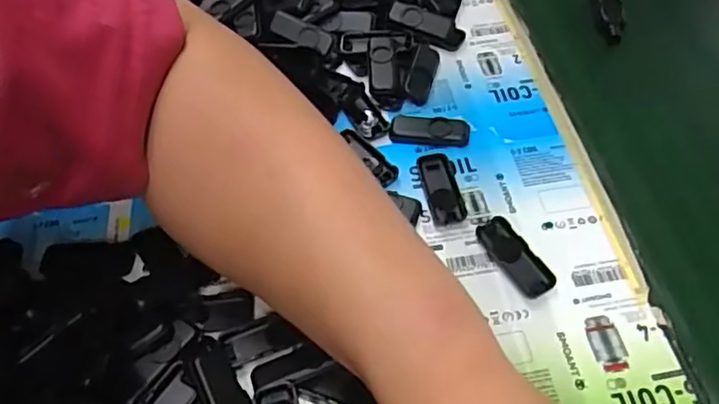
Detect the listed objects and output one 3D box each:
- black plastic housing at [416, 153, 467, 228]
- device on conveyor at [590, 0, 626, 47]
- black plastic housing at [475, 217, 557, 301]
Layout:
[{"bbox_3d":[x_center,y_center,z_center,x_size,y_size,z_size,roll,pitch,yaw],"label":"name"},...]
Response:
[{"bbox_3d":[0.046,-0.008,0.330,0.020,0.005,0.048,-9,54,-3],"label":"black plastic housing"},{"bbox_3d":[0.176,-0.135,0.429,0.021,0.013,0.062,6,54,7],"label":"device on conveyor"},{"bbox_3d":[0.078,0.028,0.303,0.017,0.006,0.047,-27,57,-16],"label":"black plastic housing"}]

